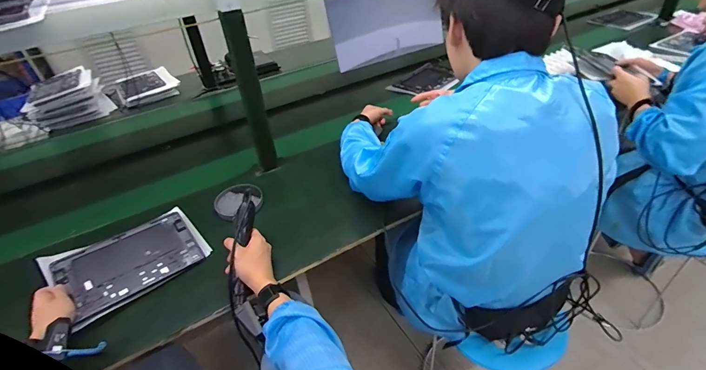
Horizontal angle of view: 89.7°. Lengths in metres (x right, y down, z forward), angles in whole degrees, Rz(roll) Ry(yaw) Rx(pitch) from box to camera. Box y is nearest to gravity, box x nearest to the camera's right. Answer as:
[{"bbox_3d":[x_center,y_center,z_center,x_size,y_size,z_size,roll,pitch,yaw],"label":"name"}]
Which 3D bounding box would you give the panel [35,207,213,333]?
[{"bbox_3d":[-0.459,0.156,0.739,0.267,0.017,0.184,-29,56,-30],"label":"panel"}]

